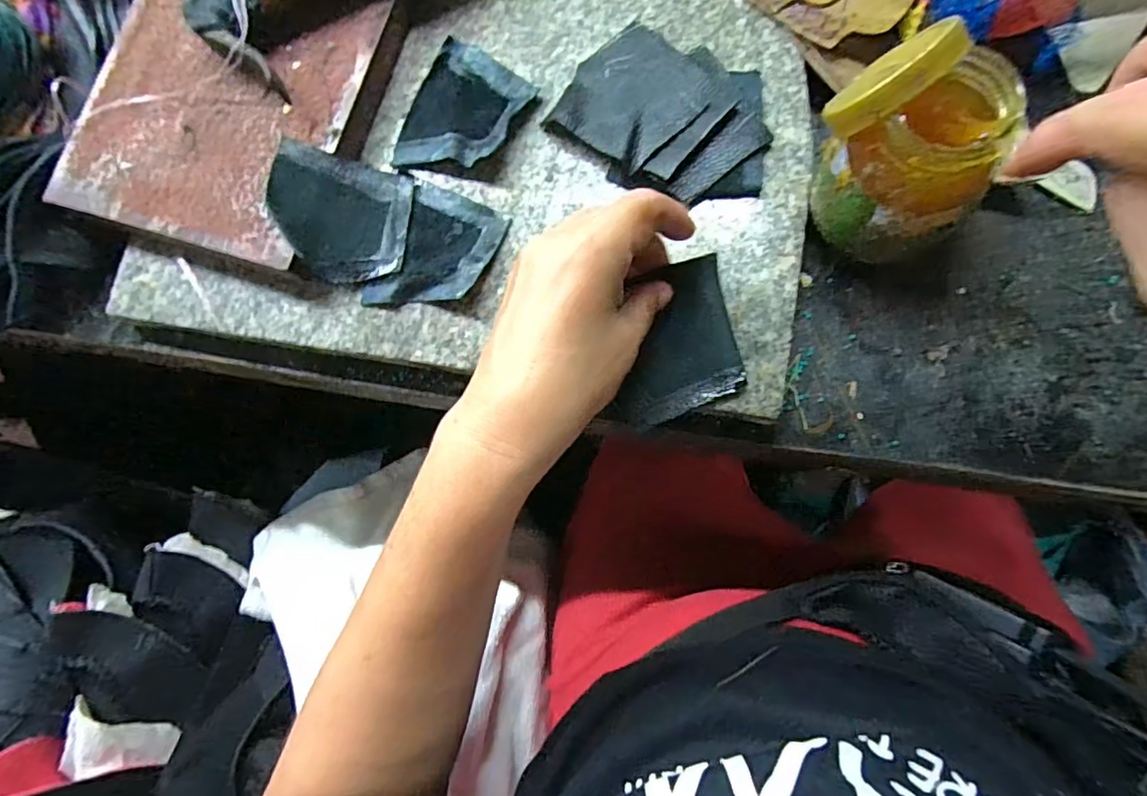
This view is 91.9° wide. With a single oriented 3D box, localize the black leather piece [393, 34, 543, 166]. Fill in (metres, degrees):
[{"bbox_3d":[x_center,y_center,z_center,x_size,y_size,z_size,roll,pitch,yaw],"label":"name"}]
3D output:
[{"bbox_3d":[-0.068,-0.169,0.325,0.066,0.007,0.080,28,85,12],"label":"black leather piece"}]

